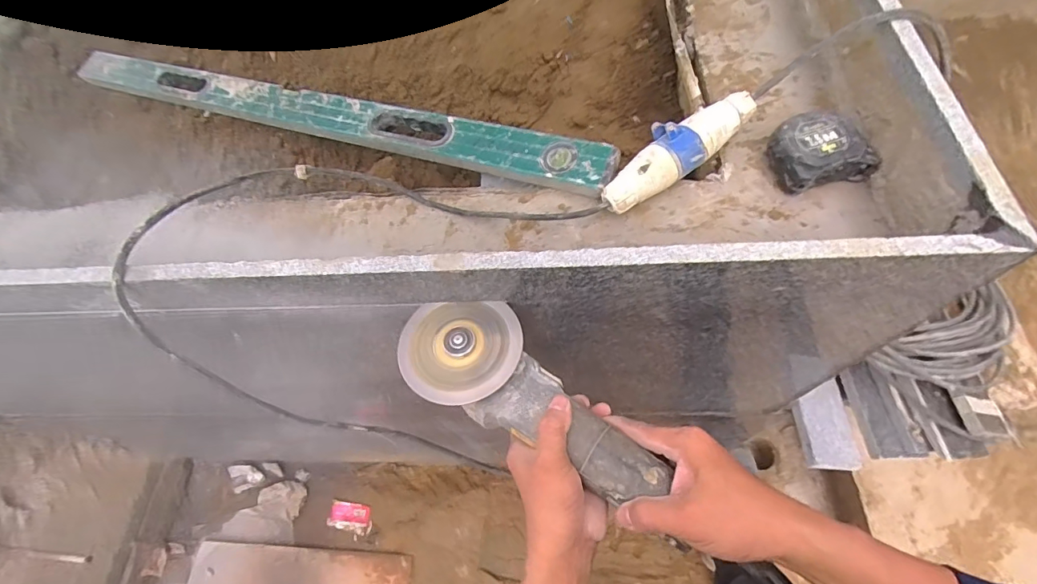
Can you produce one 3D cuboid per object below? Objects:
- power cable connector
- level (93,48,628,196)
[{"bbox_3d":[0.176,-0.153,0.505,0.200,0.058,0.057,-32,63,-10],"label":"power cable connector"},{"bbox_3d":[-0.346,-0.279,0.689,1.006,0.016,0.065,18,77,21],"label":"level"}]

